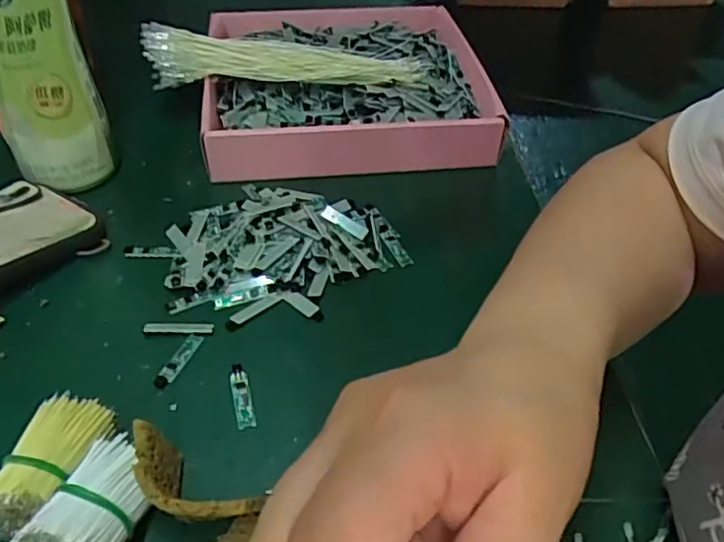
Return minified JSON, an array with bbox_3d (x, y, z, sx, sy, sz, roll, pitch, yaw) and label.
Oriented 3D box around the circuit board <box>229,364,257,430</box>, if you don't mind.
[{"bbox_3d":[-0.060,0.061,0.311,0.009,0.004,0.036,-10,43,-13],"label":"circuit board"}]

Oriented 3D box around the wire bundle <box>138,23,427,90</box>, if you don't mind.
[{"bbox_3d":[-0.057,-0.166,0.481,0.212,0.029,0.051,-2,42,-4],"label":"wire bundle"}]

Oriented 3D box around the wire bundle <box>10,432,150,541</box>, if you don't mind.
[{"bbox_3d":[-0.103,0.096,0.245,0.032,0.032,0.053,13,43,12],"label":"wire bundle"}]

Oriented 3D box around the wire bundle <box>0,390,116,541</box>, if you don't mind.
[{"bbox_3d":[-0.132,0.084,0.265,0.032,0.029,0.058,17,44,16],"label":"wire bundle"}]

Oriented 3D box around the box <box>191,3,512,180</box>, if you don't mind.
[{"bbox_3d":[-0.015,-0.159,0.517,0.213,0.055,0.224,-2,43,-7],"label":"box"}]

